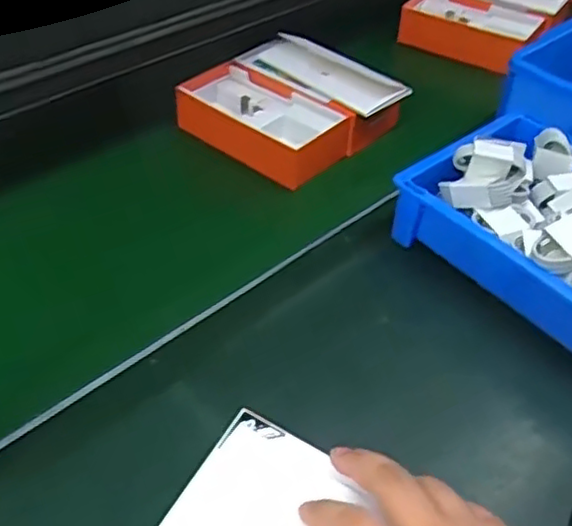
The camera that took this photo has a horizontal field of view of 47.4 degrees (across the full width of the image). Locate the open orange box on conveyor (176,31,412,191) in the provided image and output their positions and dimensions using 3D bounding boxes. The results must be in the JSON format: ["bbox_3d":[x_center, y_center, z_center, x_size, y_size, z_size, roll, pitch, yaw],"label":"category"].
[{"bbox_3d":[-0.002,-0.189,0.759,0.211,0.063,0.182,35,52,27],"label":"open orange box on conveyor"}]

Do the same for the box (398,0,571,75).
[{"bbox_3d":[0.285,-0.369,0.953,0.192,0.079,0.178,35,52,27],"label":"box"}]

